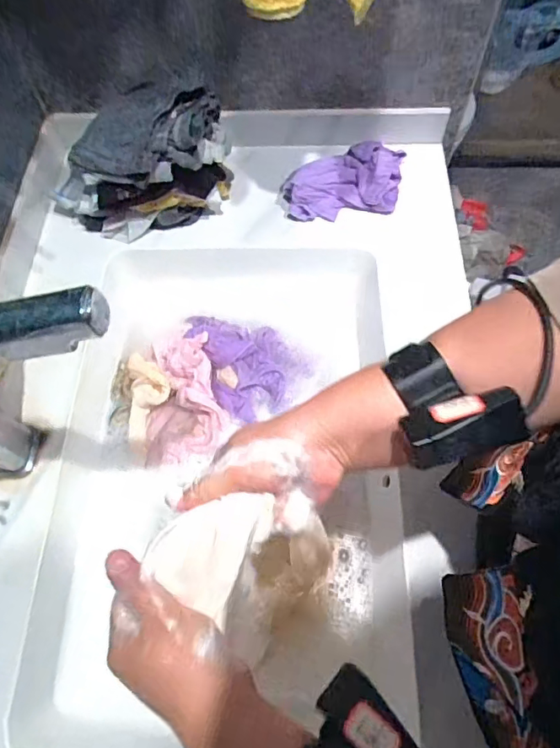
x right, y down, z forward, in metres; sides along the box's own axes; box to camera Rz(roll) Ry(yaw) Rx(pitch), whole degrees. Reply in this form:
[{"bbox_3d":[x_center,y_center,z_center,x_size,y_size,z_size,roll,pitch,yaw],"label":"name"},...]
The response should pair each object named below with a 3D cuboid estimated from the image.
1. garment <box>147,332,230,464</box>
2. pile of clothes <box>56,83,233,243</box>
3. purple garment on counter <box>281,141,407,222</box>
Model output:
[{"bbox_3d":[-0.111,0.023,0.614,0.096,0.046,0.174,-2,62,1],"label":"garment"},{"bbox_3d":[-0.176,-0.257,0.622,0.229,0.133,0.118,-15,63,-6],"label":"pile of clothes"},{"bbox_3d":[0.086,-0.251,0.661,0.163,0.040,0.091,-5,62,0],"label":"purple garment on counter"}]

